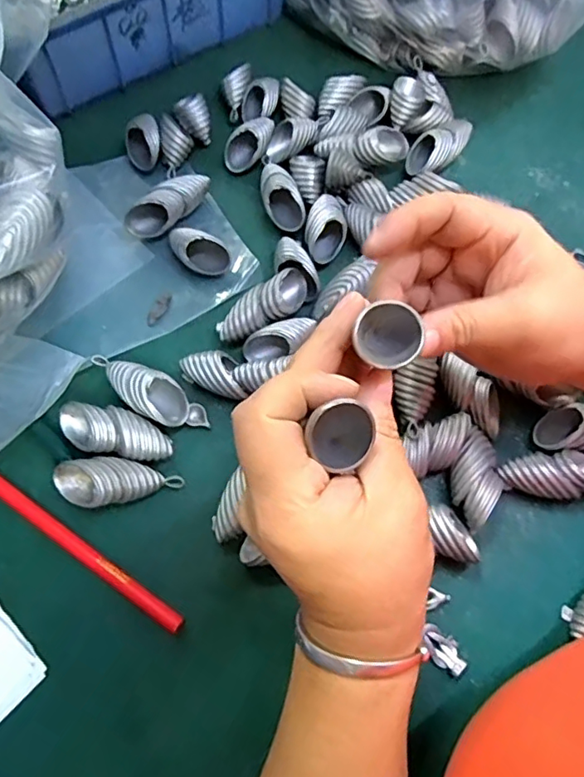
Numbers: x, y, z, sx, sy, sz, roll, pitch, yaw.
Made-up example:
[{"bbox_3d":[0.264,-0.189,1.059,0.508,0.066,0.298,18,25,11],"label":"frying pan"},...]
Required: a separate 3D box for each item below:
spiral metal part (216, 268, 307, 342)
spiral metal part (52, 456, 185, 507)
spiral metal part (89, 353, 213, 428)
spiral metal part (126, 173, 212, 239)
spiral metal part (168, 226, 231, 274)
[{"bbox_3d":[-0.017,-0.052,0.355,0.066,0.023,0.025,-36,75,-15],"label":"spiral metal part"},{"bbox_3d":[-0.098,0.052,0.306,0.068,0.021,0.025,-2,69,-4],"label":"spiral metal part"},{"bbox_3d":[-0.088,0.001,0.331,0.078,0.026,0.027,28,70,8],"label":"spiral metal part"},{"bbox_3d":[-0.084,-0.127,0.382,0.065,0.028,0.021,-39,75,-16],"label":"spiral metal part"},{"bbox_3d":[-0.064,-0.092,0.370,0.043,0.022,0.022,24,69,6],"label":"spiral metal part"}]

